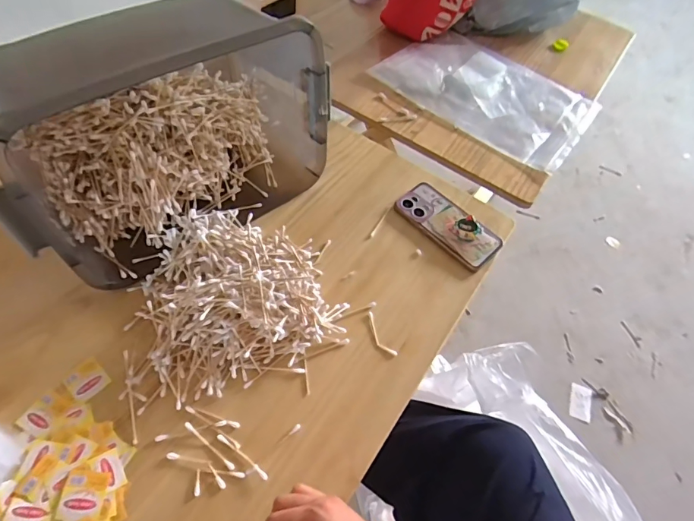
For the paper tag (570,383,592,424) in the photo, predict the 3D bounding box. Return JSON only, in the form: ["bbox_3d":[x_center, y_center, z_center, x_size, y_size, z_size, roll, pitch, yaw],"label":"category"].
[{"bbox_3d":[0.613,0.371,1.130,0.053,0.007,0.094,15,64,10],"label":"paper tag"}]

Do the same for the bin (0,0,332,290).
[{"bbox_3d":[-0.225,-0.166,0.557,0.405,0.248,0.205,-36,67,-24],"label":"bin"}]

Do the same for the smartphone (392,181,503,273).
[{"bbox_3d":[0.154,-0.058,0.656,0.080,0.023,0.163,-36,66,-24],"label":"smartphone"}]

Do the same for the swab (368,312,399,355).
[{"bbox_3d":[0.042,0.095,0.553,0.017,0.004,0.067,-24,62,-19],"label":"swab"}]

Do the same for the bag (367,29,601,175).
[{"bbox_3d":[0.285,-0.357,0.876,0.410,0.016,0.297,37,62,18],"label":"bag"}]

